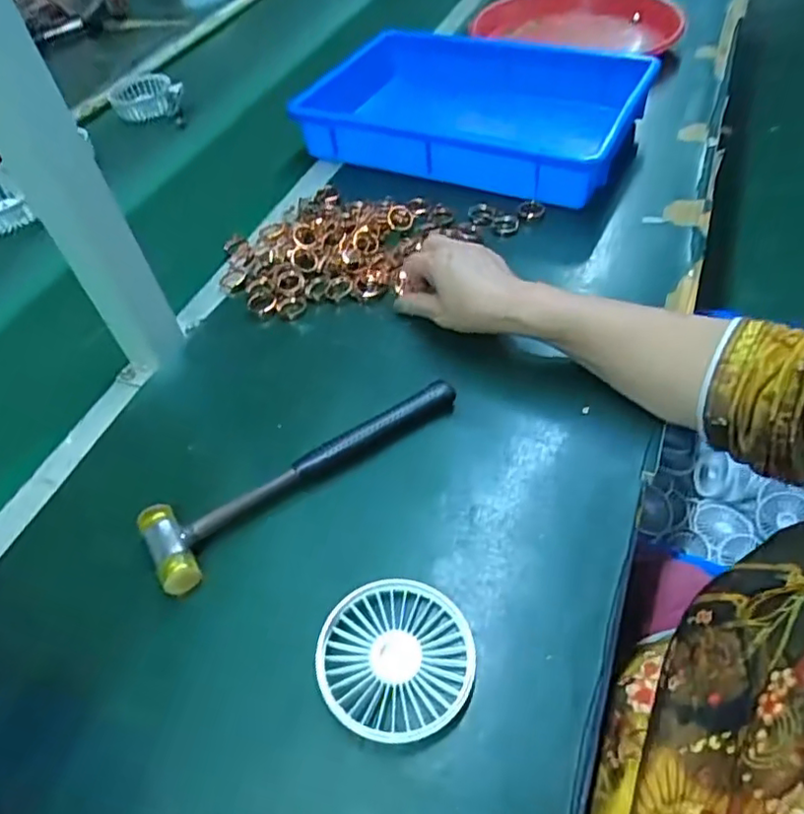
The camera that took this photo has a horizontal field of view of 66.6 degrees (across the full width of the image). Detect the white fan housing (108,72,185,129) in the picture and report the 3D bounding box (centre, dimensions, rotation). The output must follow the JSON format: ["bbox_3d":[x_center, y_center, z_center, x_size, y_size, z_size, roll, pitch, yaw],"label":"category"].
[{"bbox_3d":[-0.344,-0.420,0.832,0.103,0.046,0.044,11,54,14],"label":"white fan housing"}]

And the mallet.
[{"bbox_3d":[-0.070,0.041,0.446,0.239,0.027,0.056,-33,56,-19],"label":"mallet"}]

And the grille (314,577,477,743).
[{"bbox_3d":[-0.003,0.145,0.357,0.087,0.017,0.087,-3,51,4],"label":"grille"}]

